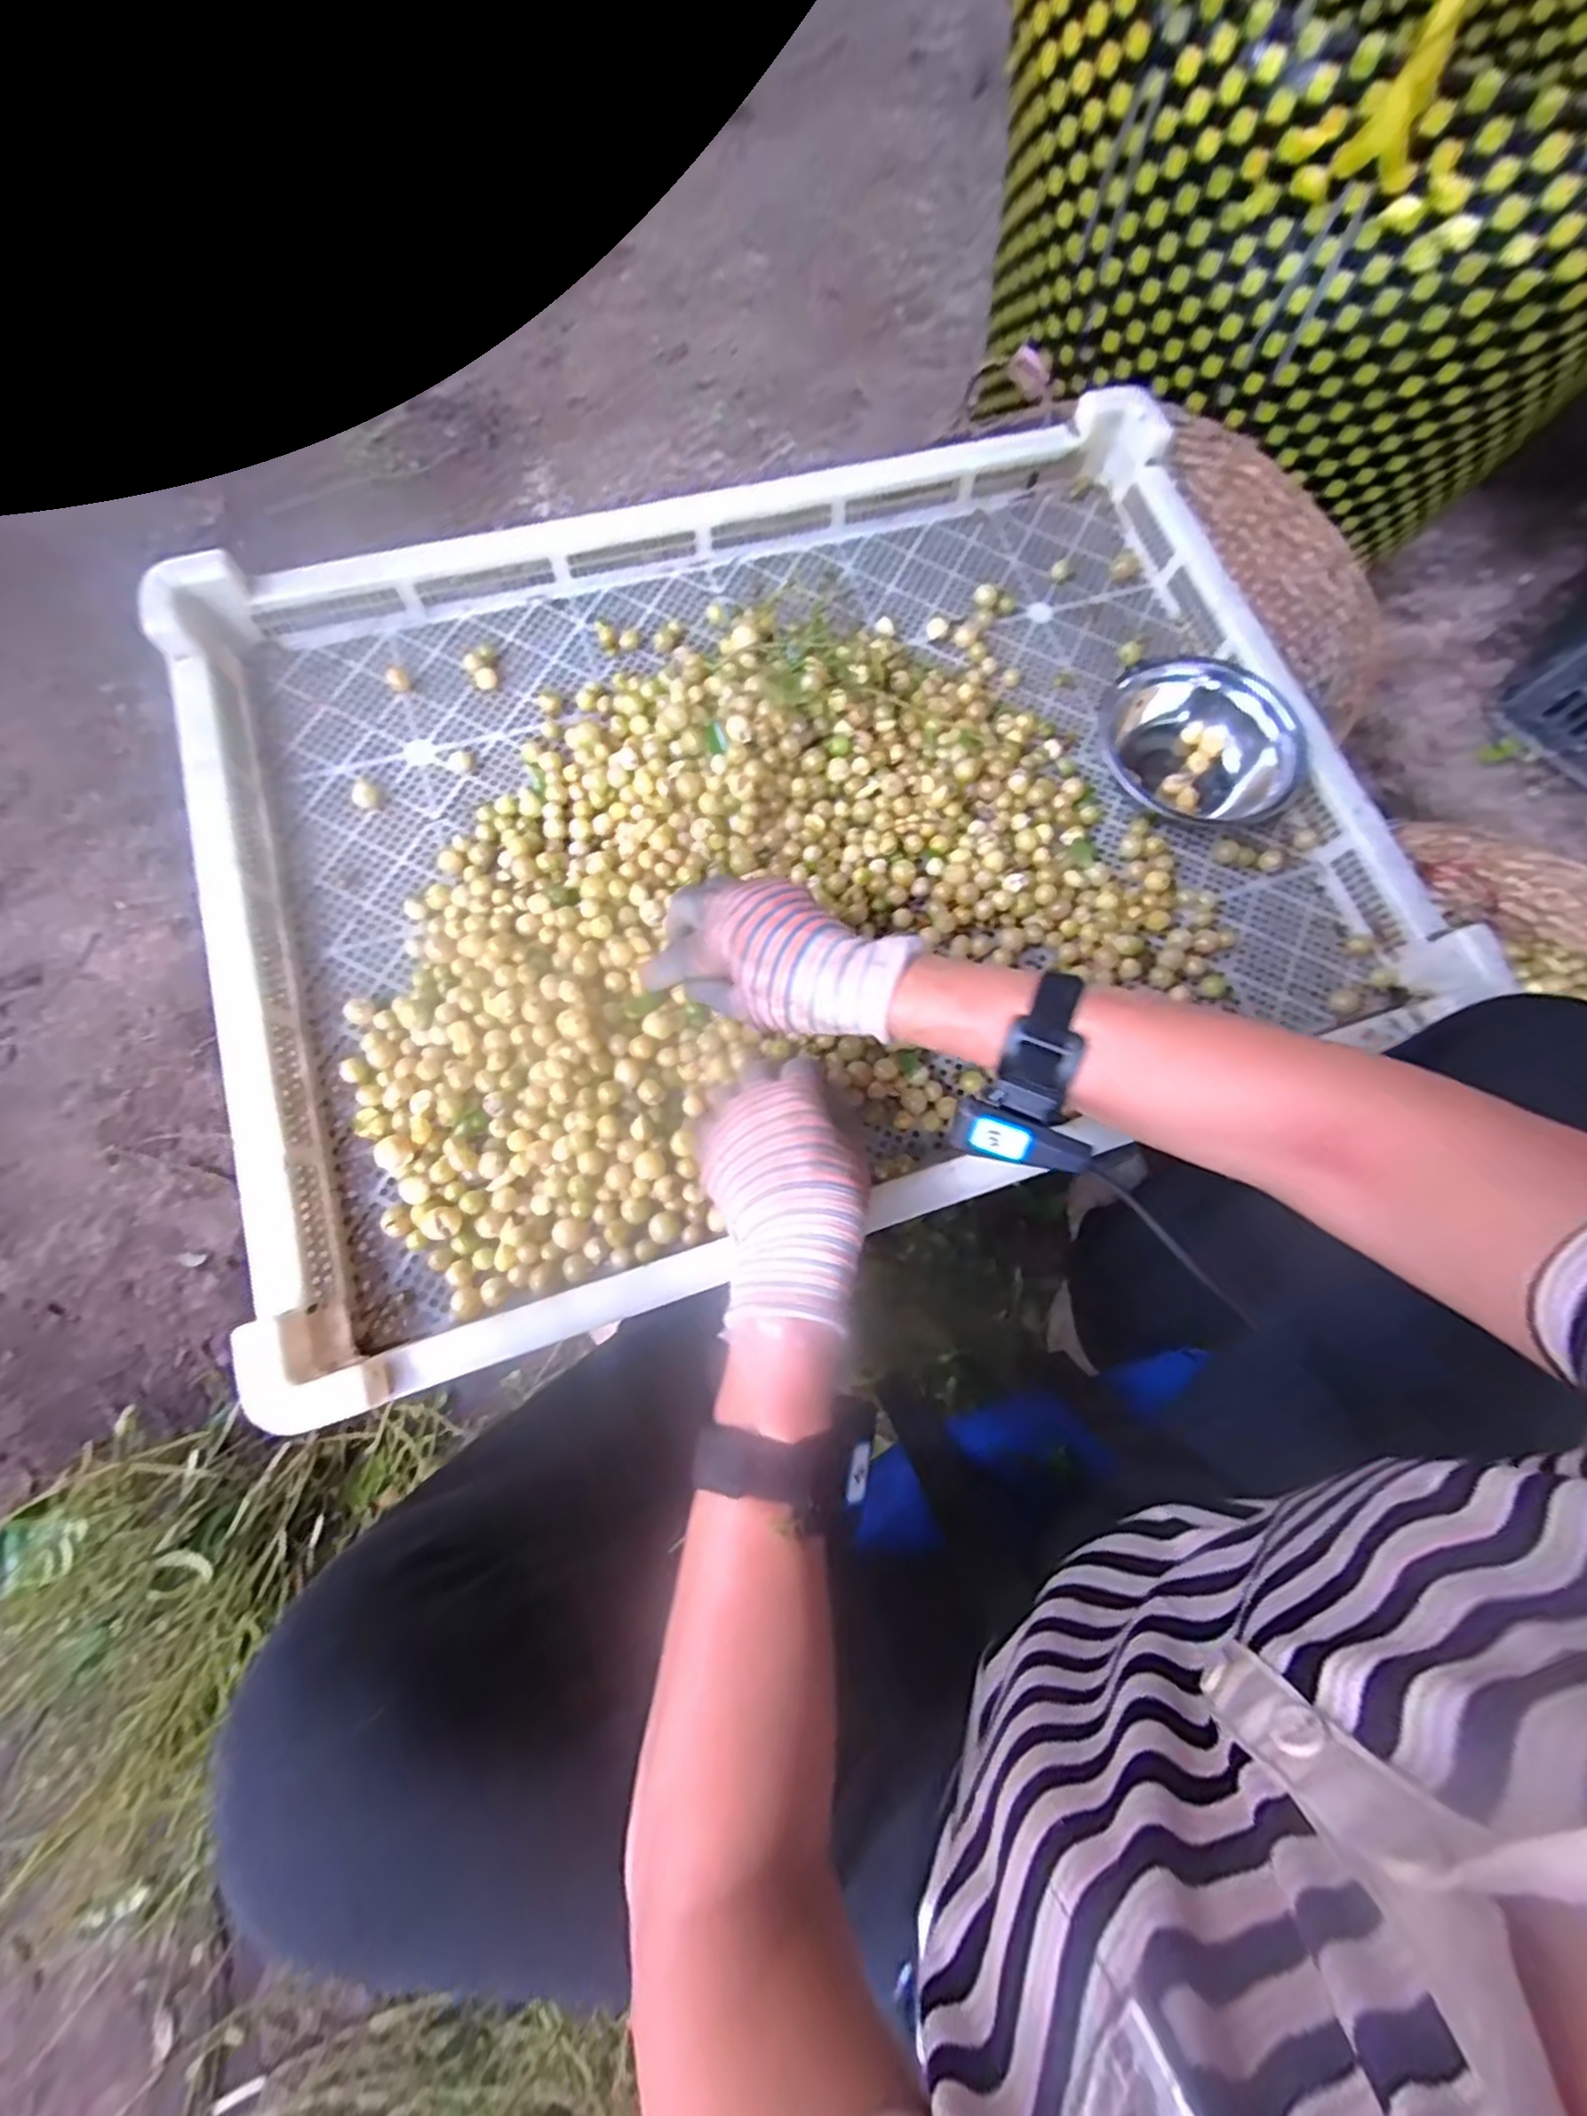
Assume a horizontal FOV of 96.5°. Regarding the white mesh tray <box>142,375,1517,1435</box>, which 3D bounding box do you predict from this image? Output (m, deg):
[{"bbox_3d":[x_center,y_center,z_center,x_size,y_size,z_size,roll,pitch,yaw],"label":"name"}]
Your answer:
[{"bbox_3d":[0.001,-0.203,0.530,0.815,0.079,0.637,-17,74,-6],"label":"white mesh tray"}]

